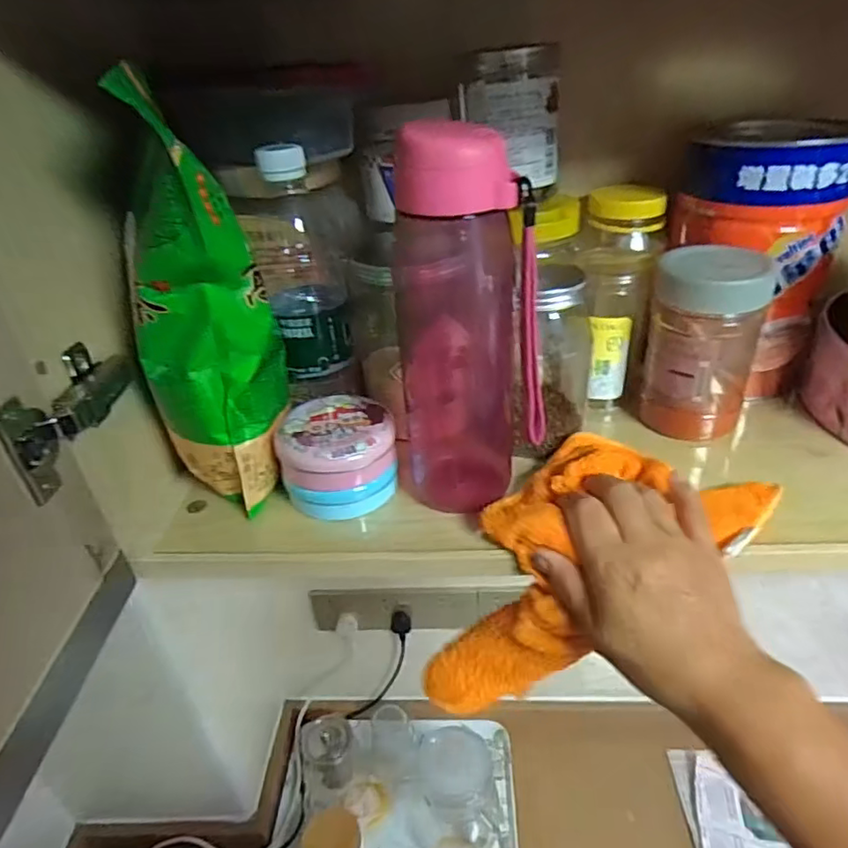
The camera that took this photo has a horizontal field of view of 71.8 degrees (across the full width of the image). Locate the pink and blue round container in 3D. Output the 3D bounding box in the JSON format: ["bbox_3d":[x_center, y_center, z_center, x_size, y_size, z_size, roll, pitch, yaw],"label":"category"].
[{"bbox_3d":[-0.062,0.025,0.426,0.080,0.065,0.068,-13,34,-11],"label":"pink and blue round container"}]

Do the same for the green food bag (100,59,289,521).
[{"bbox_3d":[-0.144,-0.064,0.366,0.076,0.251,0.064,4,34,14],"label":"green food bag"}]

